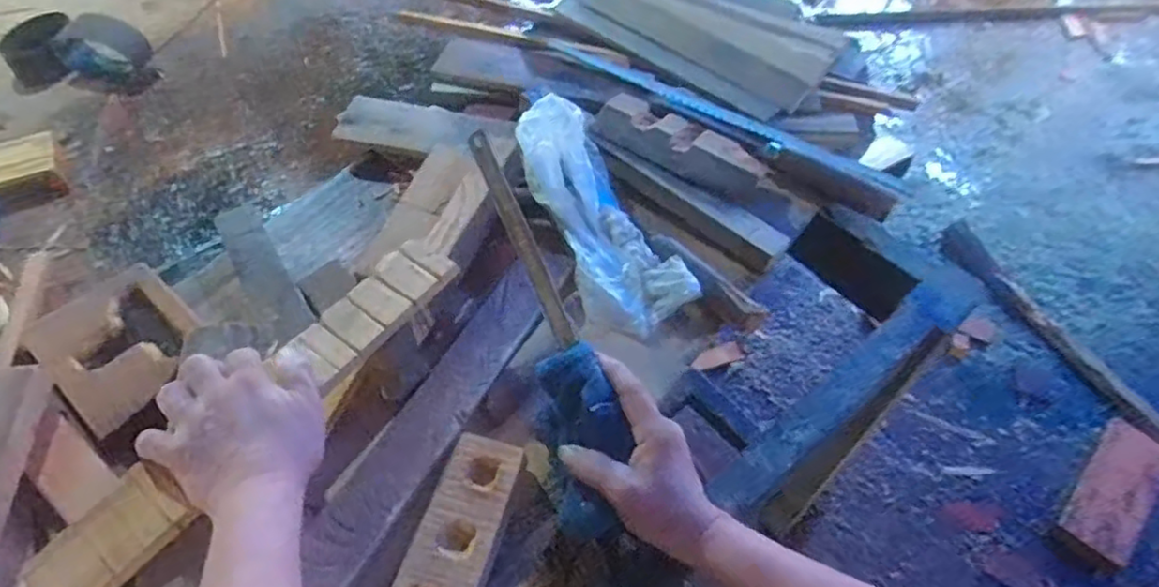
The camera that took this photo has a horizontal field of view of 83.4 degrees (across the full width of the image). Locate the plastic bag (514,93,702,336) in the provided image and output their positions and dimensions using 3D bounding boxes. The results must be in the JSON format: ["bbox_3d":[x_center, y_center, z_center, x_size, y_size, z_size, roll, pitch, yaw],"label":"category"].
[{"bbox_3d":[0.012,-0.070,0.596,0.089,0.066,0.237,-23,73,-19],"label":"plastic bag"}]

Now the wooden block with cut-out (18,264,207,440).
[{"bbox_3d":[-0.370,0.040,0.529,0.138,0.016,0.105,35,60,23],"label":"wooden block with cut-out"}]

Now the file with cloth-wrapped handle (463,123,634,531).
[{"bbox_3d":[-0.023,0.025,0.479,0.049,0.058,0.303,-16,84,-14],"label":"file with cloth-wrapped handle"}]

